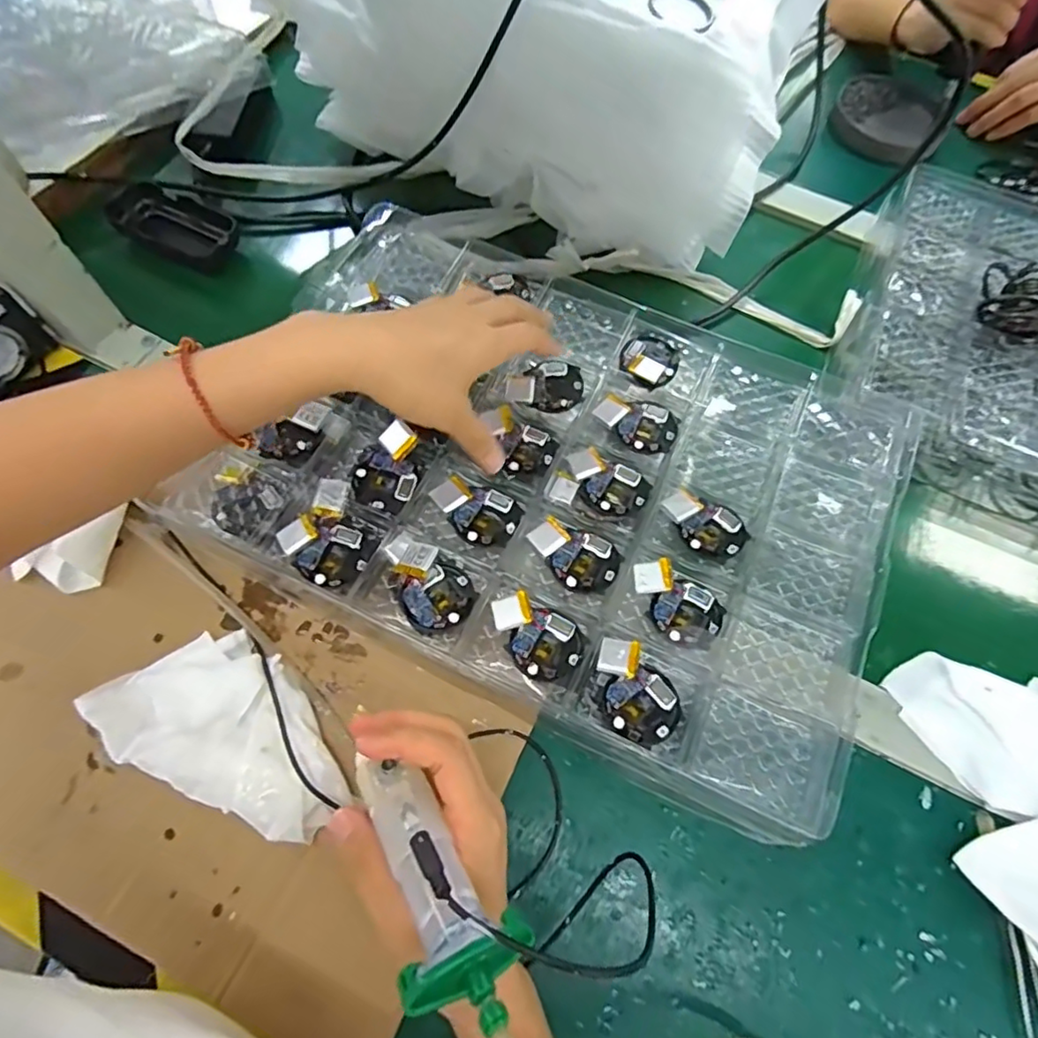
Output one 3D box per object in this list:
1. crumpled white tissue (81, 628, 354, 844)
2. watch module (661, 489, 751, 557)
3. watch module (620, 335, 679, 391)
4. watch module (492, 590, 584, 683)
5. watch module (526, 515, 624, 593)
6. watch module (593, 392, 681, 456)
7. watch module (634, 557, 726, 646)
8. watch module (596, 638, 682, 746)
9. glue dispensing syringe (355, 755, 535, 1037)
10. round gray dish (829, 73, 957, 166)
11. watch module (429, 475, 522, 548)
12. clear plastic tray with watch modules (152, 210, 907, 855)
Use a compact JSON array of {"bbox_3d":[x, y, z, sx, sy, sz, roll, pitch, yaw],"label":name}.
[{"bbox_3d":[-0.170,0.132,0.334,0.098,0.036,0.127,-33,72,-16],"label":"crumpled white tissue"},{"bbox_3d":[0.122,0.002,0.385,0.057,0.005,0.038,27,68,8],"label":"watch module"},{"bbox_3d":[0.099,-0.120,0.434,0.044,0.008,0.042,-35,73,-16],"label":"watch module"},{"bbox_3d":[0.013,0.068,0.345,0.041,0.013,0.055,-23,70,-12],"label":"watch module"},{"bbox_3d":[0.035,0.023,0.369,0.058,0.007,0.039,27,68,8],"label":"watch module"},{"bbox_3d":[0.085,-0.070,0.417,0.057,0.008,0.044,28,68,9],"label":"watch module"},{"bbox_3d":[0.098,0.050,0.360,0.040,0.008,0.058,-31,72,-15],"label":"watch module"},{"bbox_3d":[0.067,0.097,0.335,0.040,0.014,0.060,-19,69,-11],"label":"watch module"},{"bbox_3d":[-0.039,0.143,0.239,0.044,0.025,0.106,-34,49,-14],"label":"glue dispensing syringe"},{"bbox_3d":[0.399,-0.431,0.620,0.111,0.018,0.124,38,70,13],"label":"round gray dish"},{"bbox_3d":[-0.029,-0.005,0.376,0.058,0.008,0.039,20,67,5],"label":"watch module"},{"bbox_3d":[0.028,-0.040,0.401,0.440,0.033,0.313,26,70,9],"label":"clear plastic tray with watch modules"}]

